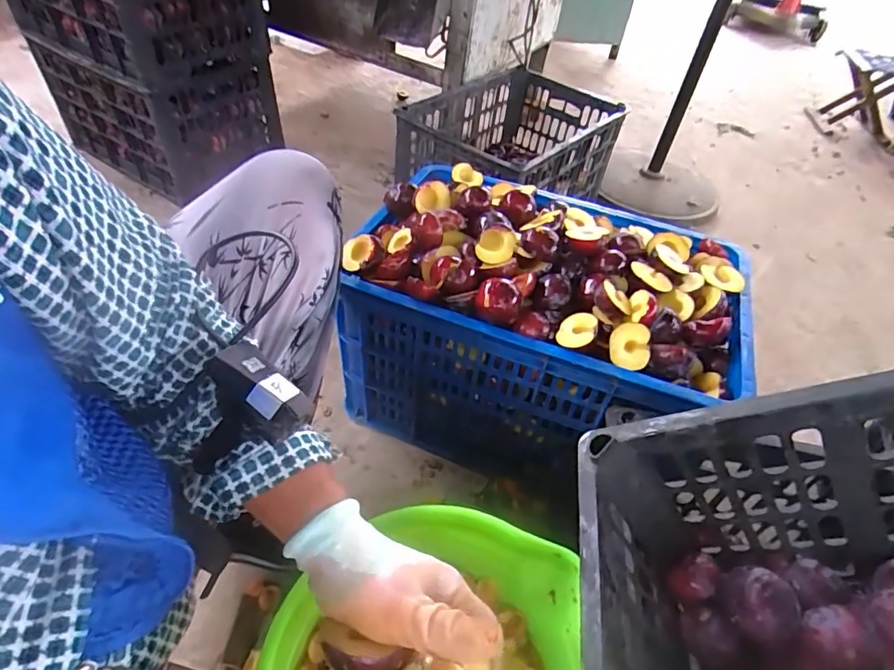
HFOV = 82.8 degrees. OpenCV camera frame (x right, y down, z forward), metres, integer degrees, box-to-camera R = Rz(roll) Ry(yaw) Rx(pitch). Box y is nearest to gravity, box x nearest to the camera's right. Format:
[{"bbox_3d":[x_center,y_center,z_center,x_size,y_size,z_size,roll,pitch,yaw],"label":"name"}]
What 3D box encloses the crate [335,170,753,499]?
[{"bbox_3d":[0.142,-0.024,0.807,0.533,0.351,0.372,19,48,12],"label":"crate"}]

